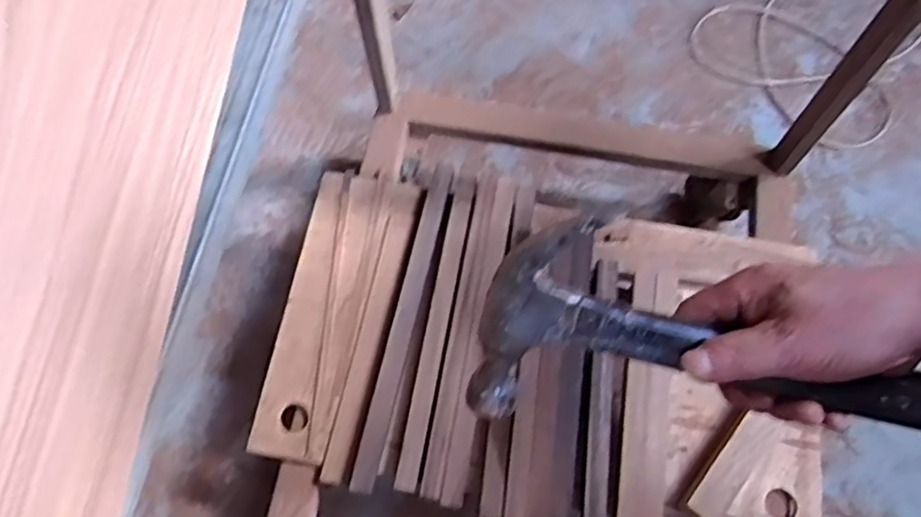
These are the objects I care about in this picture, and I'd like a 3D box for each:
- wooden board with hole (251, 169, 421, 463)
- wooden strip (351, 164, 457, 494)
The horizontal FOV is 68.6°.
[{"bbox_3d":[-0.200,0.068,1.038,0.139,0.034,0.465,14,70,6],"label":"wooden board with hole"},{"bbox_3d":[-0.078,0.079,1.009,0.037,0.025,0.516,11,70,5],"label":"wooden strip"}]

